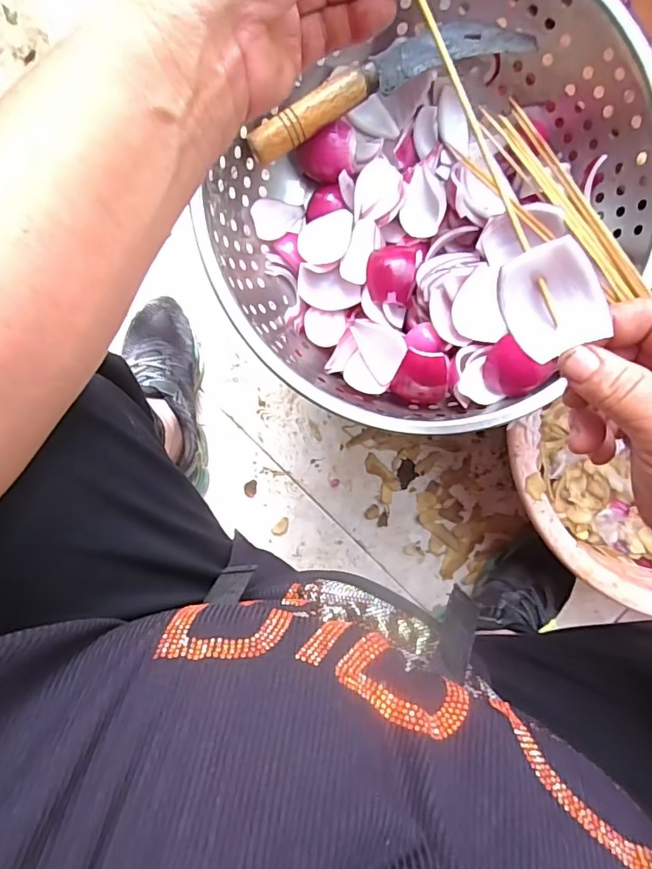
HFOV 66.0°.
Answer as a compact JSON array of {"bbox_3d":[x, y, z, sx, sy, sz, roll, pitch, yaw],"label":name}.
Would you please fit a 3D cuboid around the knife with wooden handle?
[{"bbox_3d":[0.044,-0.262,0.368,0.217,0.017,0.039,-23,90,1],"label":"knife with wooden handle"}]

